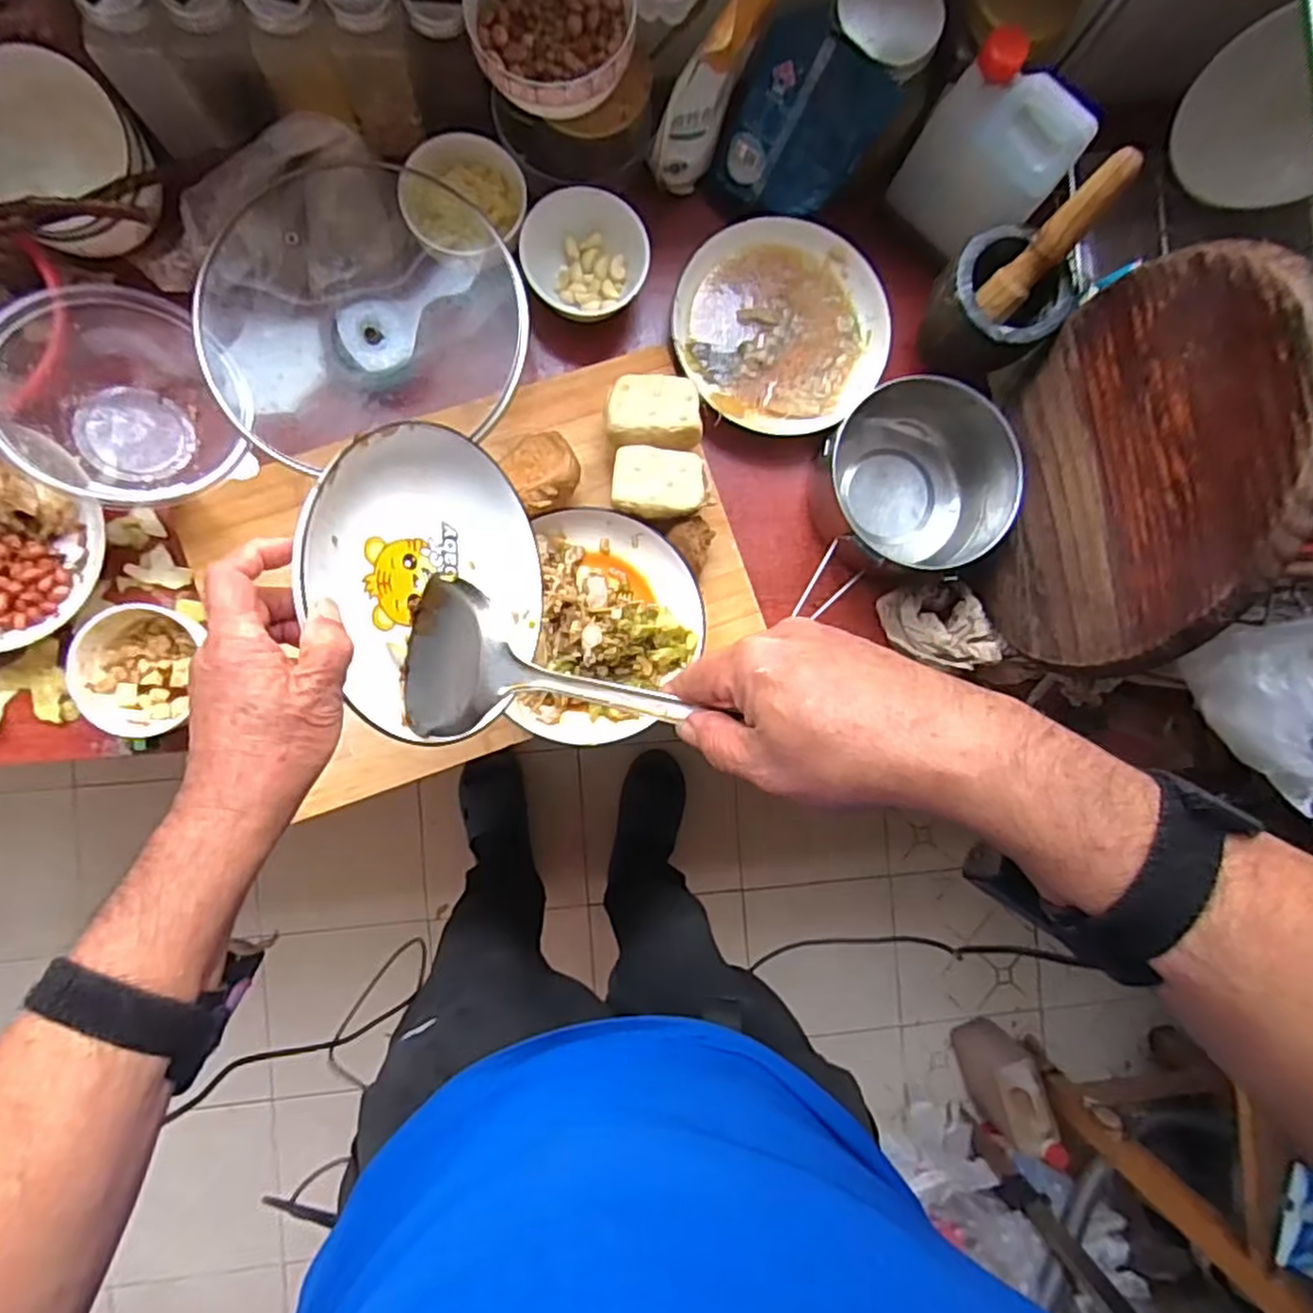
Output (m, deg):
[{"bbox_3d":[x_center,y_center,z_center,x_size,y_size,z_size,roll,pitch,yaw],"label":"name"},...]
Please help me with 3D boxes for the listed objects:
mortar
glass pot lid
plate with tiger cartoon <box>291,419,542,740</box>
[{"bbox_3d":[0.290,-0.307,0.652,0.099,0.117,0.095,0,90,-5],"label":"mortar"},{"bbox_3d":[-0.251,-0.295,0.632,0.260,0.075,0.246,0,90,-5],"label":"glass pot lid"},{"bbox_3d":[-0.147,-0.052,0.482,0.190,0.043,0.188,8,80,-54],"label":"plate with tiger cartoon"}]

